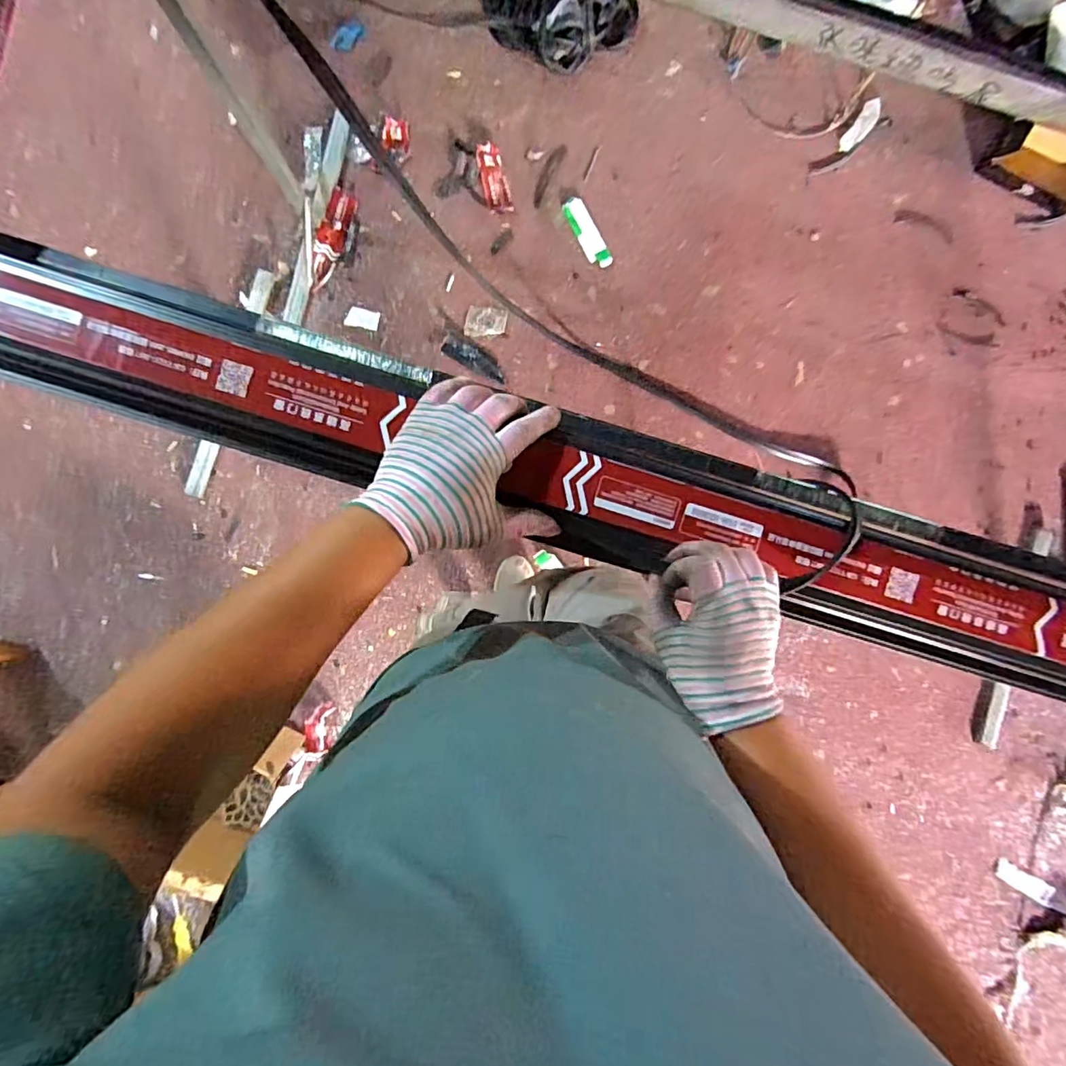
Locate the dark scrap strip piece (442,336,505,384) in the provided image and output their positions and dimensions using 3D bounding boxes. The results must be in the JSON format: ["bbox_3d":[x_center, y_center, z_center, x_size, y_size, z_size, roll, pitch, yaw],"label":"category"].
[{"bbox_3d":[-0.147,-0.452,1.405,0.178,0.018,0.056,29,89,-2],"label":"dark scrap strip piece"}]

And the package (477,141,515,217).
[{"bbox_3d":[-0.099,-0.906,1.389,0.064,0.025,0.168,-15,91,-2],"label":"package"}]

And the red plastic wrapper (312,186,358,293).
[{"bbox_3d":[-0.510,-0.744,1.367,0.066,0.029,0.263,17,90,-2],"label":"red plastic wrapper"}]

